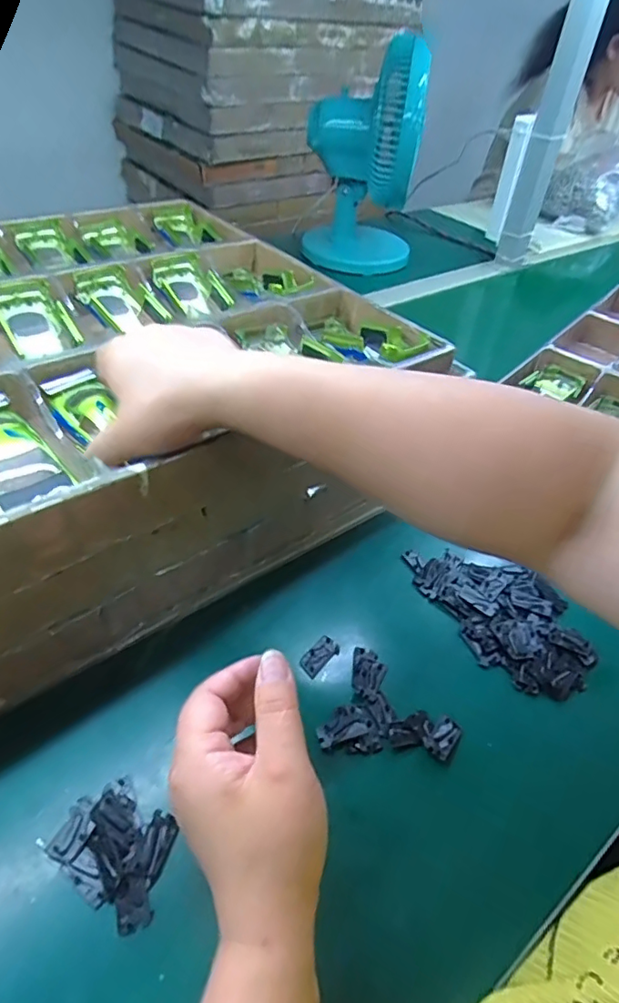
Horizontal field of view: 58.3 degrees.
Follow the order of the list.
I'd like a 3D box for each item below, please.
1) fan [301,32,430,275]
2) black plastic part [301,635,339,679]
[{"bbox_3d":[0.093,-0.573,0.951,0.187,0.336,0.177,9,43,3],"label":"fan"},{"bbox_3d":[0.007,0.121,0.437,0.017,0.008,0.033,36,50,27],"label":"black plastic part"}]

